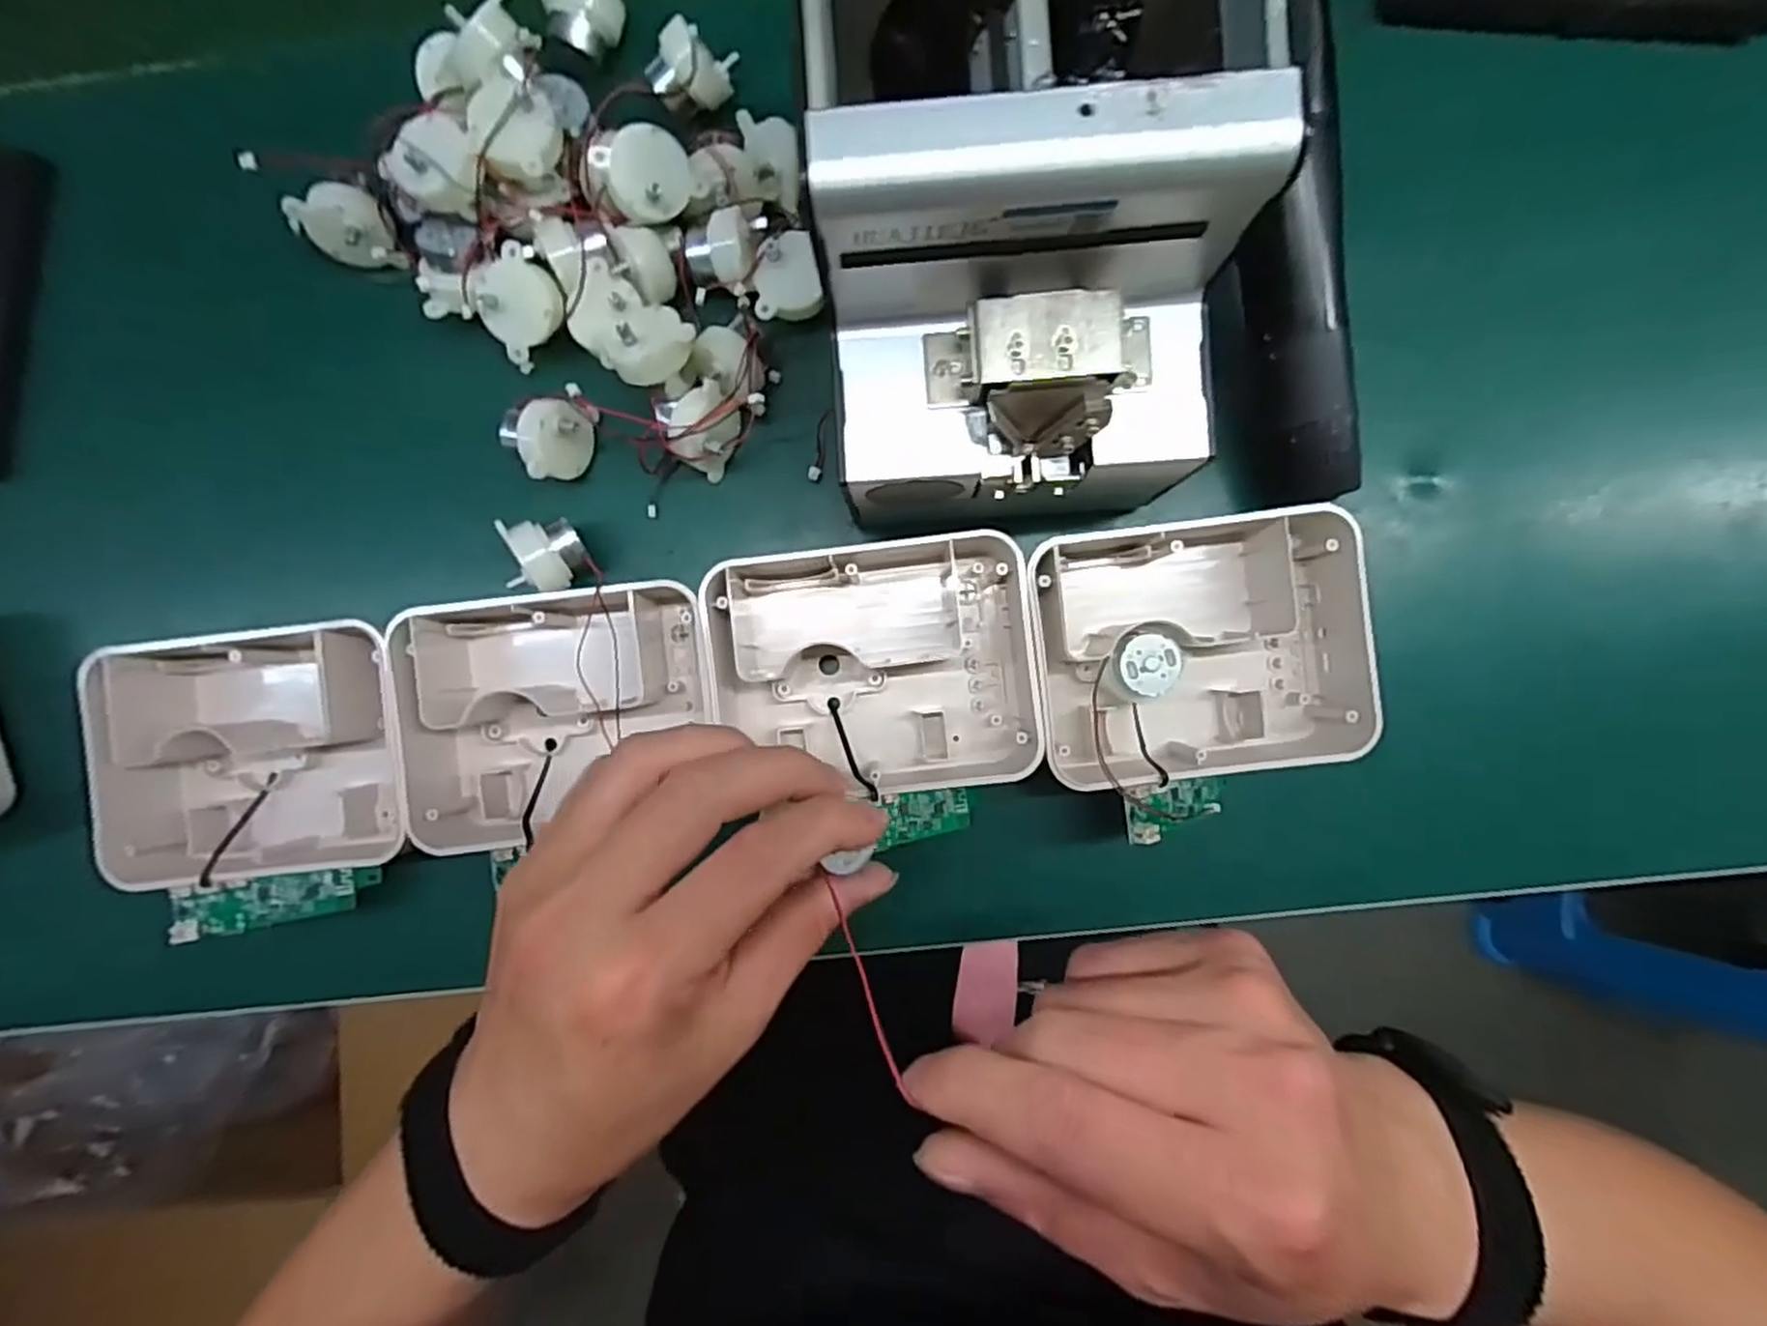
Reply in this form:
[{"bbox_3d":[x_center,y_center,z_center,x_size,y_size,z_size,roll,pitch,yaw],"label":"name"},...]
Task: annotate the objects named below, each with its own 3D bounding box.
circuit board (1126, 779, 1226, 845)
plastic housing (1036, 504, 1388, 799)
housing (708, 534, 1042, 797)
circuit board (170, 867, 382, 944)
[{"bbox_3d":[0.121,0.057,0.301,0.061,0.009,0.020,-5,88,-35],"label":"circuit board"},{"bbox_3d":[0.128,-0.007,0.302,0.136,0.039,0.107,-8,87,2],"label":"plastic housing"},{"bbox_3d":[-0.006,0.001,0.308,0.130,0.040,0.102,-6,87,2],"label":"housing"},{"bbox_3d":[-0.254,0.100,0.313,0.069,0.012,0.021,-5,88,-26],"label":"circuit board"}]

